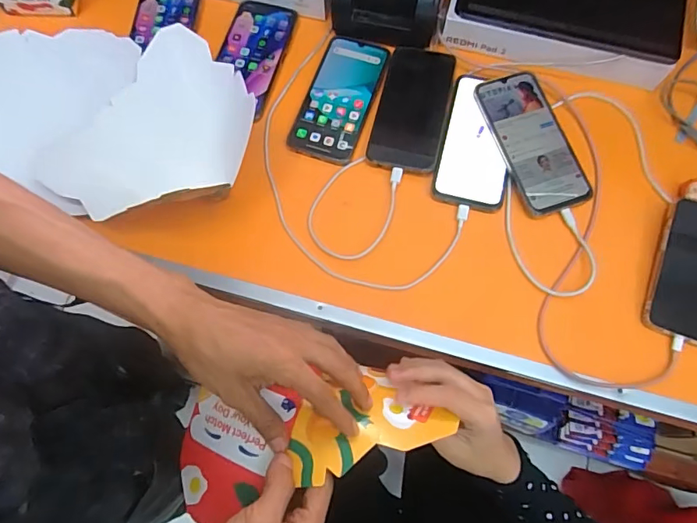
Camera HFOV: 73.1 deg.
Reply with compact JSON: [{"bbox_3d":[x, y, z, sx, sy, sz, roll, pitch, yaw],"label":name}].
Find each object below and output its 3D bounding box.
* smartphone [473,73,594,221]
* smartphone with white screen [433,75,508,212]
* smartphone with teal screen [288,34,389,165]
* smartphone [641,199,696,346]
[{"bbox_3d":[0.208,-0.134,0.531,0.080,0.008,0.167,-18,79,-6],"label":"smartphone"},{"bbox_3d":[0.149,-0.144,0.536,0.077,0.015,0.171,13,71,6],"label":"smartphone with white screen"},{"bbox_3d":[-0.010,-0.197,0.568,0.082,0.013,0.168,16,71,7],"label":"smartphone with teal screen"},{"bbox_3d":[0.352,0.009,0.478,0.073,0.017,0.146,22,72,8],"label":"smartphone"}]

